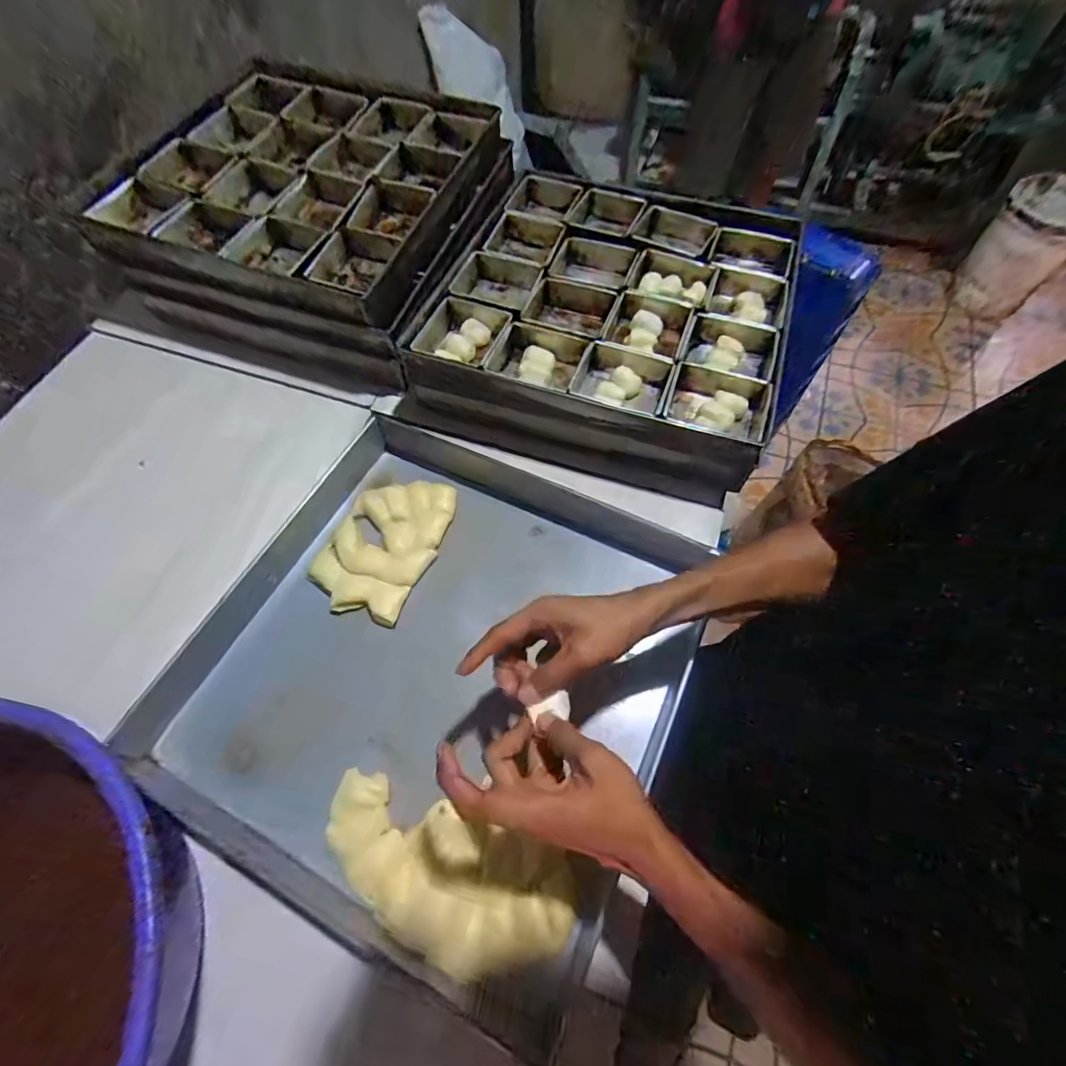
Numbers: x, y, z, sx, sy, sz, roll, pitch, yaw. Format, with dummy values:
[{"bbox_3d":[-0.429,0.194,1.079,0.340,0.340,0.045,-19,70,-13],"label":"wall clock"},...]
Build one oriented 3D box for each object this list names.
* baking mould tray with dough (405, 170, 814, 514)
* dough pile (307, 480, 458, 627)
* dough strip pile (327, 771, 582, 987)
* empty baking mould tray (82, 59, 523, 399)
[{"bbox_3d":[0.102,-0.317,0.694,0.467,0.094,0.474,14,65,10],"label":"baking mould tray with dough"},{"bbox_3d":[-0.178,0.010,0.587,0.121,0.023,0.178,18,65,12],"label":"dough pile"},{"bbox_3d":[-0.080,0.300,0.432,0.225,0.026,0.099,16,65,11],"label":"dough strip pile"},{"bbox_3d":[-0.340,-0.495,0.778,0.483,0.162,0.495,12,64,9],"label":"empty baking mould tray"}]

